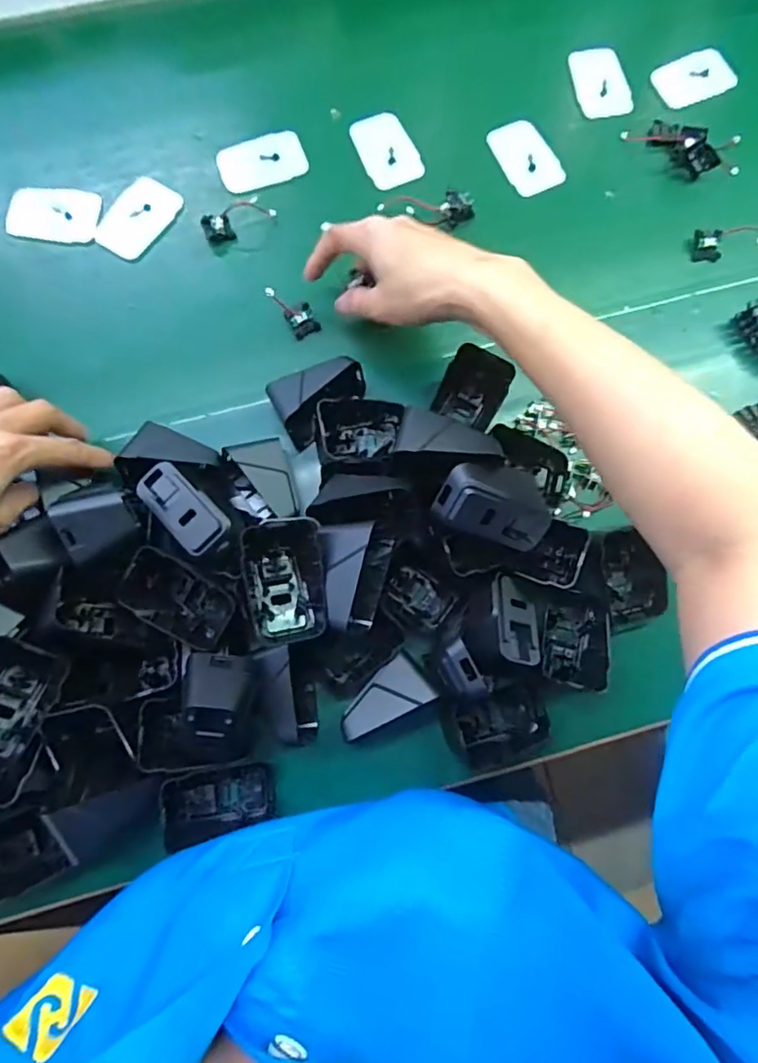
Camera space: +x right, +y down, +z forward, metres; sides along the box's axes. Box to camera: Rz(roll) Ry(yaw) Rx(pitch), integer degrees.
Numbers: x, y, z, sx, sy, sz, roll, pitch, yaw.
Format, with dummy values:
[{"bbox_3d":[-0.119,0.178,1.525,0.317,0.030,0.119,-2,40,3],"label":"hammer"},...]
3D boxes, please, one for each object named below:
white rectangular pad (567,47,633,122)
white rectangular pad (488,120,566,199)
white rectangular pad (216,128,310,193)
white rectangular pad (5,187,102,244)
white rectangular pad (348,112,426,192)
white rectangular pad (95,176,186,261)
[{"bbox_3d":[0.193,-0.392,0.504,0.042,0.006,0.068,-13,84,8],"label":"white rectangular pad"},{"bbox_3d":[0.121,-0.314,0.485,0.045,0.005,0.072,-27,80,-7],"label":"white rectangular pad"},{"bbox_3d":[-0.096,-0.306,0.479,0.070,0.005,0.046,-24,80,-6],"label":"white rectangular pad"},{"bbox_3d":[-0.261,-0.250,0.457,0.072,0.006,0.047,3,78,-1],"label":"white rectangular pad"},{"bbox_3d":[0.006,-0.318,0.483,0.045,0.004,0.072,-24,80,-6],"label":"white rectangular pad"},{"bbox_3d":[-0.192,-0.251,0.464,0.050,0.006,0.073,31,79,5],"label":"white rectangular pad"}]

